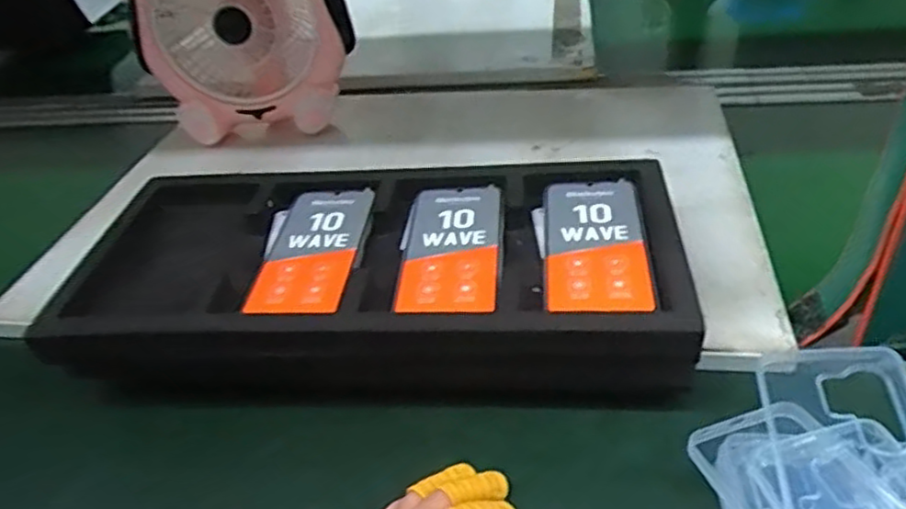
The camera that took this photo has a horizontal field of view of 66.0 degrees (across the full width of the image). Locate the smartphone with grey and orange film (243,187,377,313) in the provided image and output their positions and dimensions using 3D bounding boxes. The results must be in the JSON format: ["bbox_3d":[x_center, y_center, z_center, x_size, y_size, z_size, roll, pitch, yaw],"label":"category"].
[{"bbox_3d":[-0.120,-0.005,0.581,0.085,0.011,0.157,-2,38,7],"label":"smartphone with grey and orange film"}]

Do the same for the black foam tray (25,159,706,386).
[{"bbox_3d":[-0.062,0.016,0.594,0.490,0.074,0.247,-2,38,8],"label":"black foam tray"}]

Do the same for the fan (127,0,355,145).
[{"bbox_3d":[-0.248,-0.270,0.841,0.243,0.263,0.136,-5,38,4],"label":"fan"}]

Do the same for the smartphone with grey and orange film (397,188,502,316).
[{"bbox_3d":[-0.003,-0.007,0.567,0.080,0.012,0.163,-2,38,8],"label":"smartphone with grey and orange film"}]

